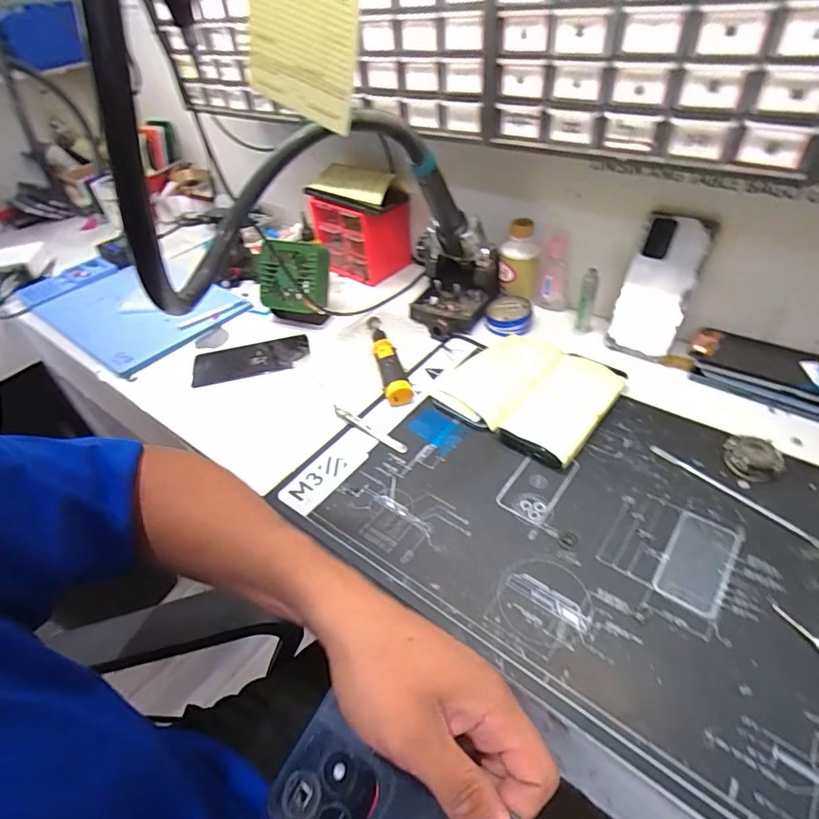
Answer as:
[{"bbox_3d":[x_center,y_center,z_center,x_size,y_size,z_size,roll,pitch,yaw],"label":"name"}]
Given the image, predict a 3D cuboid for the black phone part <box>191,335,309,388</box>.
[{"bbox_3d":[-0.214,-0.069,0.652,0.154,0.010,0.071,-13,45,-7],"label":"black phone part"}]

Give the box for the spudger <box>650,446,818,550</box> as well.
[{"bbox_3d":[0.305,0.081,0.448,0.013,0.004,0.169,-32,50,-24],"label":"spudger"}]

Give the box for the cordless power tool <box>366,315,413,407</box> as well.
[{"bbox_3d":[-0.033,-0.068,0.616,0.029,0.028,0.162,-15,45,-9],"label":"cordless power tool"}]

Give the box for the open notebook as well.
[{"bbox_3d":[0.136,-0.027,0.554,0.177,0.026,0.160,30,55,31],"label":"open notebook"}]

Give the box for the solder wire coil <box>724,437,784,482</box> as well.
[{"bbox_3d":[0.326,0.048,0.463,0.038,0.024,0.046,-28,48,-21],"label":"solder wire coil"}]

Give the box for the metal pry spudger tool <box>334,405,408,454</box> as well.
[{"bbox_3d":[-0.045,0.021,0.539,0.104,0.009,0.010,26,53,29],"label":"metal pry spudger tool"}]

